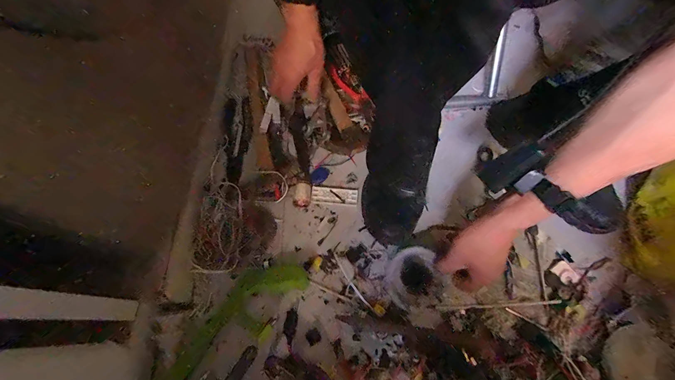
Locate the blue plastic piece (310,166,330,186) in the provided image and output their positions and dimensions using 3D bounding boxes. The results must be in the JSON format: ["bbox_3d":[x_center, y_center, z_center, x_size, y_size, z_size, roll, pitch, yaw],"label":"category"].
[{"bbox_3d":[-0.035,-0.026,0.551,0.029,0.008,0.042,37,71,16],"label":"blue plastic piece"}]

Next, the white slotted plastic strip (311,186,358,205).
[{"bbox_3d":[-0.006,0.010,0.536,0.083,0.006,0.032,3,65,2],"label":"white slotted plastic strip"}]

